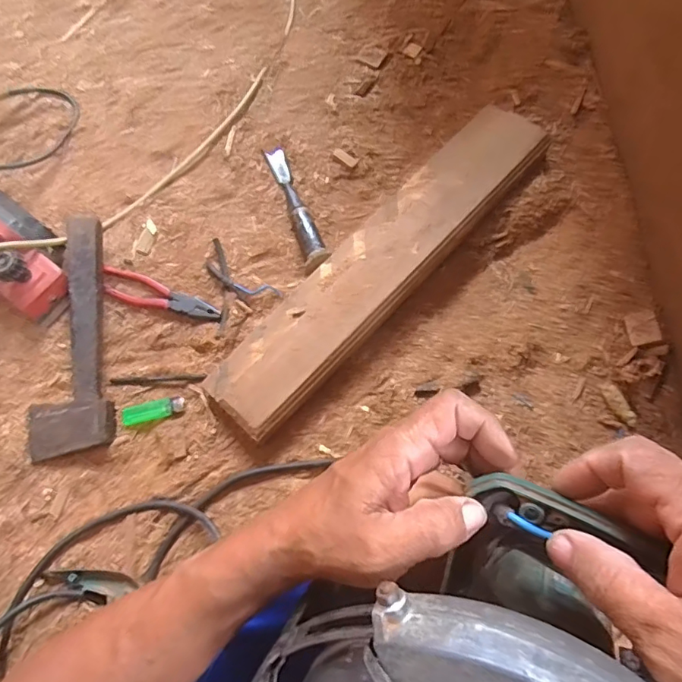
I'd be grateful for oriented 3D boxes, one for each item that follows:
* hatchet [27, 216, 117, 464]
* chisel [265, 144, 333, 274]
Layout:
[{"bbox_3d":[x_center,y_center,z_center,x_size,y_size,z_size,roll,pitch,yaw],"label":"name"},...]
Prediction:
[{"bbox_3d":[-0.380,-0.009,0.701,0.113,0.058,0.319,-10,70,-3],"label":"hatchet"},{"bbox_3d":[-0.073,-0.208,0.778,0.037,0.030,0.233,-20,71,-6],"label":"chisel"}]

